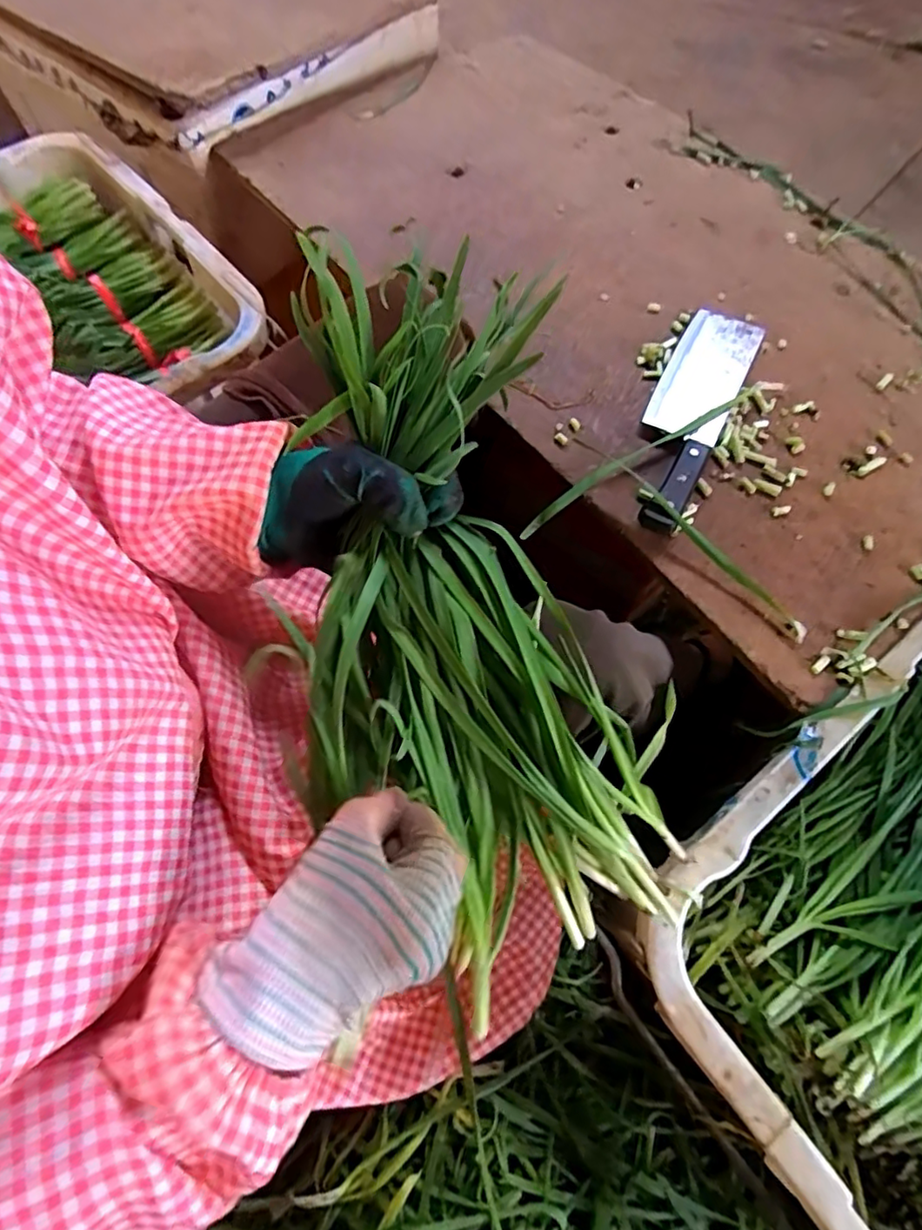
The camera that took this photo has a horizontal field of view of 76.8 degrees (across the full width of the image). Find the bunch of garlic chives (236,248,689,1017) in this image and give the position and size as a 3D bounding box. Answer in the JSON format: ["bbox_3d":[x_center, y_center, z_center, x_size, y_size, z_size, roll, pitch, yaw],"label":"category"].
[{"bbox_3d":[-0.007,0.011,0.335,0.195,0.058,0.398,-16,95,-10],"label":"bunch of garlic chives"}]

